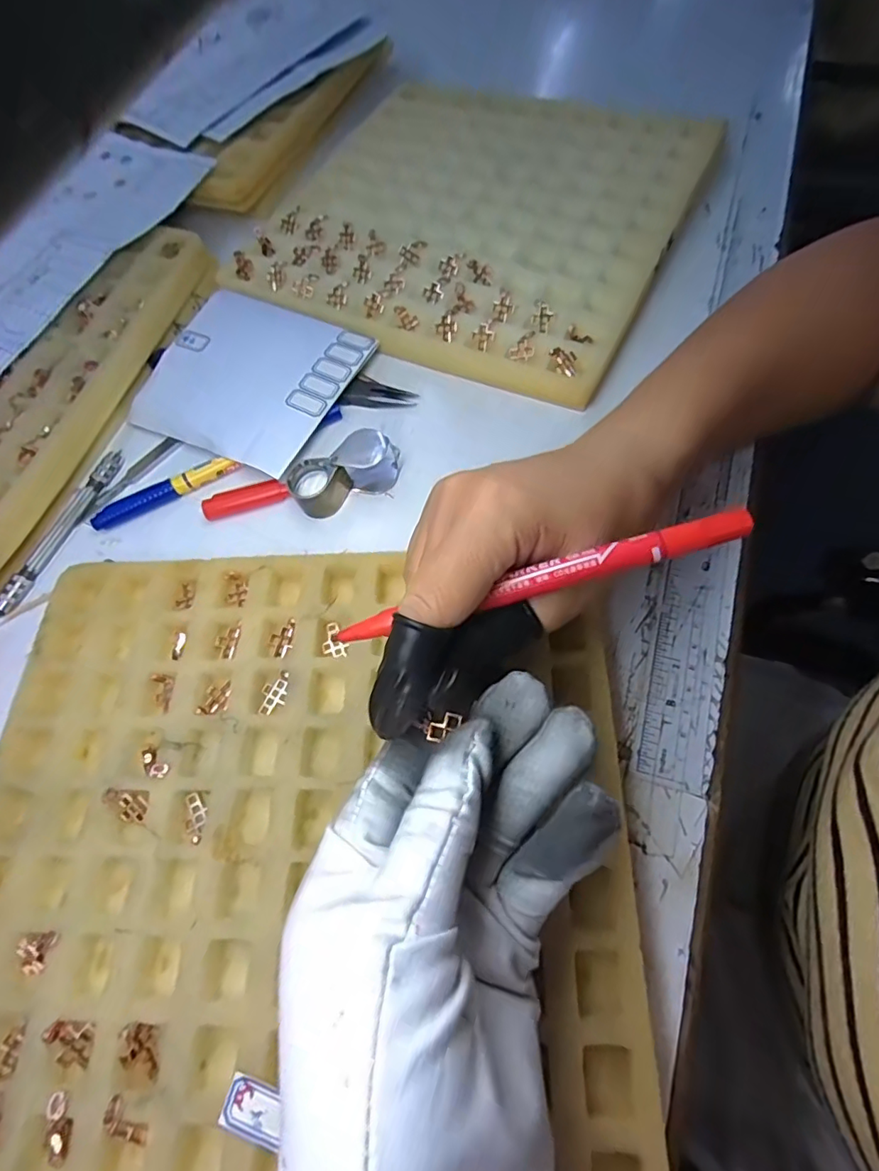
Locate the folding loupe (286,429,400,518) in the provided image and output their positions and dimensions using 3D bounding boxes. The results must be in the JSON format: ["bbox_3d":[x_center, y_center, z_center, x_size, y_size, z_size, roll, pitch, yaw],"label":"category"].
[{"bbox_3d":[-0.049,-0.059,0.281,0.058,0.027,0.023,-25,65,-5],"label":"folding loupe"}]

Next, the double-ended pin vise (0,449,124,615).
[{"bbox_3d":[-0.206,-0.031,0.293,0.010,0.008,0.104,19,69,15],"label":"double-ended pin vise"}]

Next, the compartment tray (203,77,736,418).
[{"bbox_3d":[0.016,-0.260,0.366,0.275,0.021,0.255,24,70,17],"label":"compartment tray"}]

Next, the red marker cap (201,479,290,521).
[{"bbox_3d":[-0.104,-0.046,0.291,0.045,0.008,0.013,-16,64,-1],"label":"red marker cap"}]

